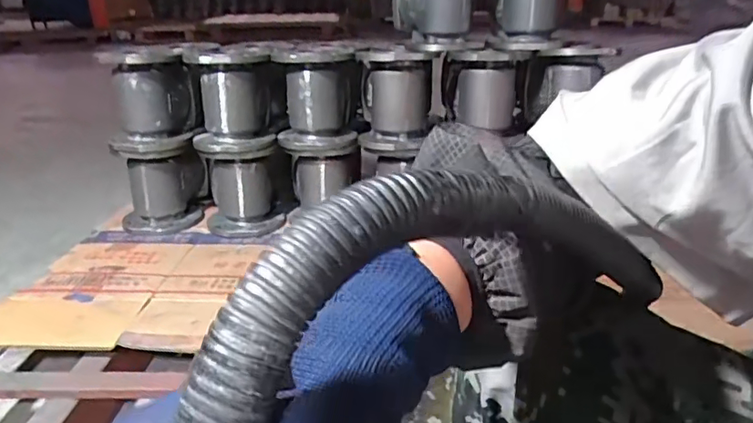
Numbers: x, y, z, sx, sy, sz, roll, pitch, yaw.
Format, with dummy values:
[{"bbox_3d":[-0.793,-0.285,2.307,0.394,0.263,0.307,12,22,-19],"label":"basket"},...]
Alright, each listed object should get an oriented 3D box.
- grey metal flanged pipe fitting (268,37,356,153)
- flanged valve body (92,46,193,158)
[{"bbox_3d":[-0.136,-0.263,1.254,0.182,0.215,0.223,-3,23,-5],"label":"grey metal flanged pipe fitting"},{"bbox_3d":[-0.489,-0.236,1.185,0.183,0.219,0.172,-9,24,-17],"label":"flanged valve body"}]

